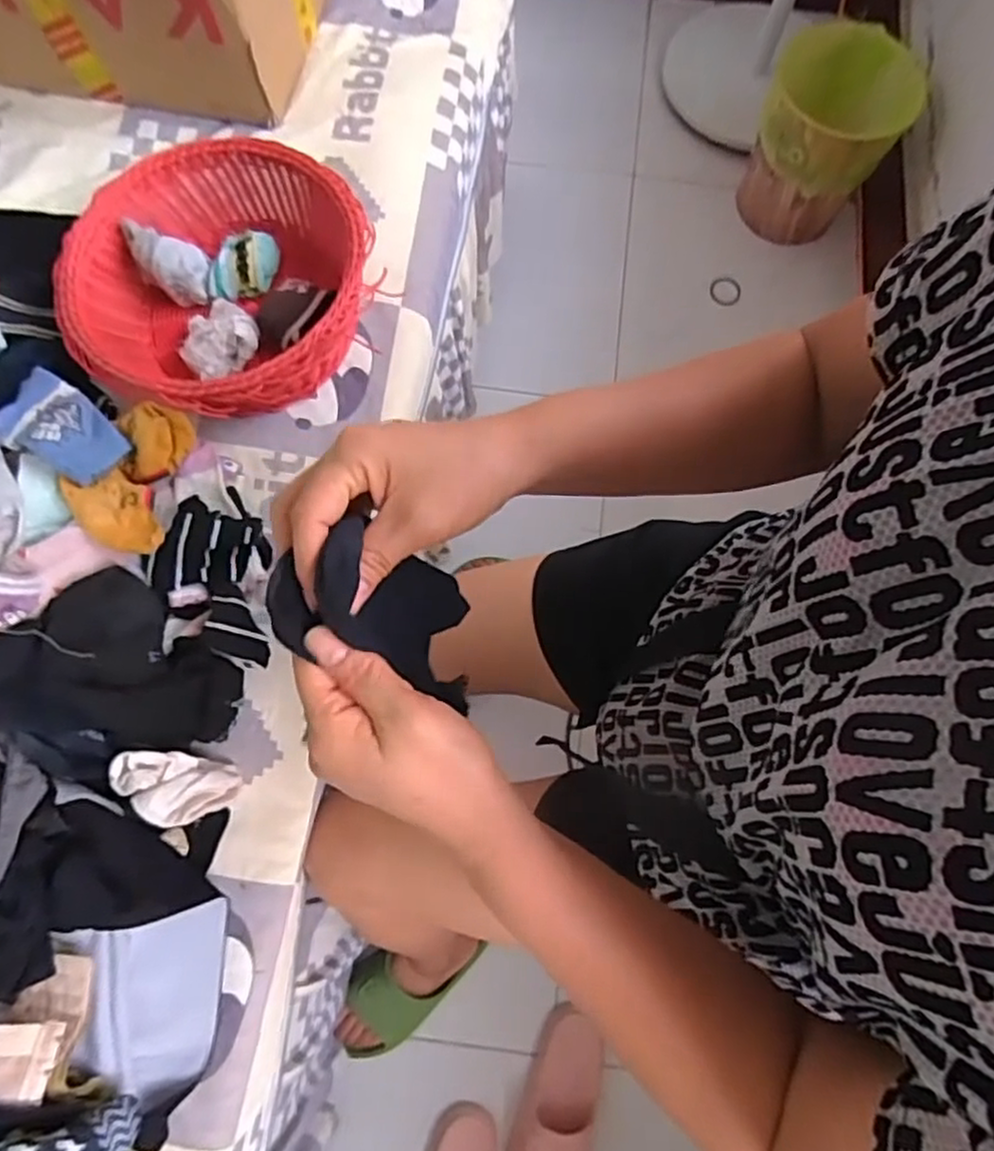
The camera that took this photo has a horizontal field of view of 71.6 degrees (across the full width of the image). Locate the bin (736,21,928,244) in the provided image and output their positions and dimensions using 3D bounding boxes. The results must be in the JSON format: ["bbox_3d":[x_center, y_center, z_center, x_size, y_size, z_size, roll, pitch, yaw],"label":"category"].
[{"bbox_3d":[0.565,-0.761,1.202,0.221,0.231,0.258,24,75,6],"label":"bin"}]

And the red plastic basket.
[{"bbox_3d":[-0.260,-0.275,0.663,0.268,0.088,0.276,-7,75,-3],"label":"red plastic basket"}]

